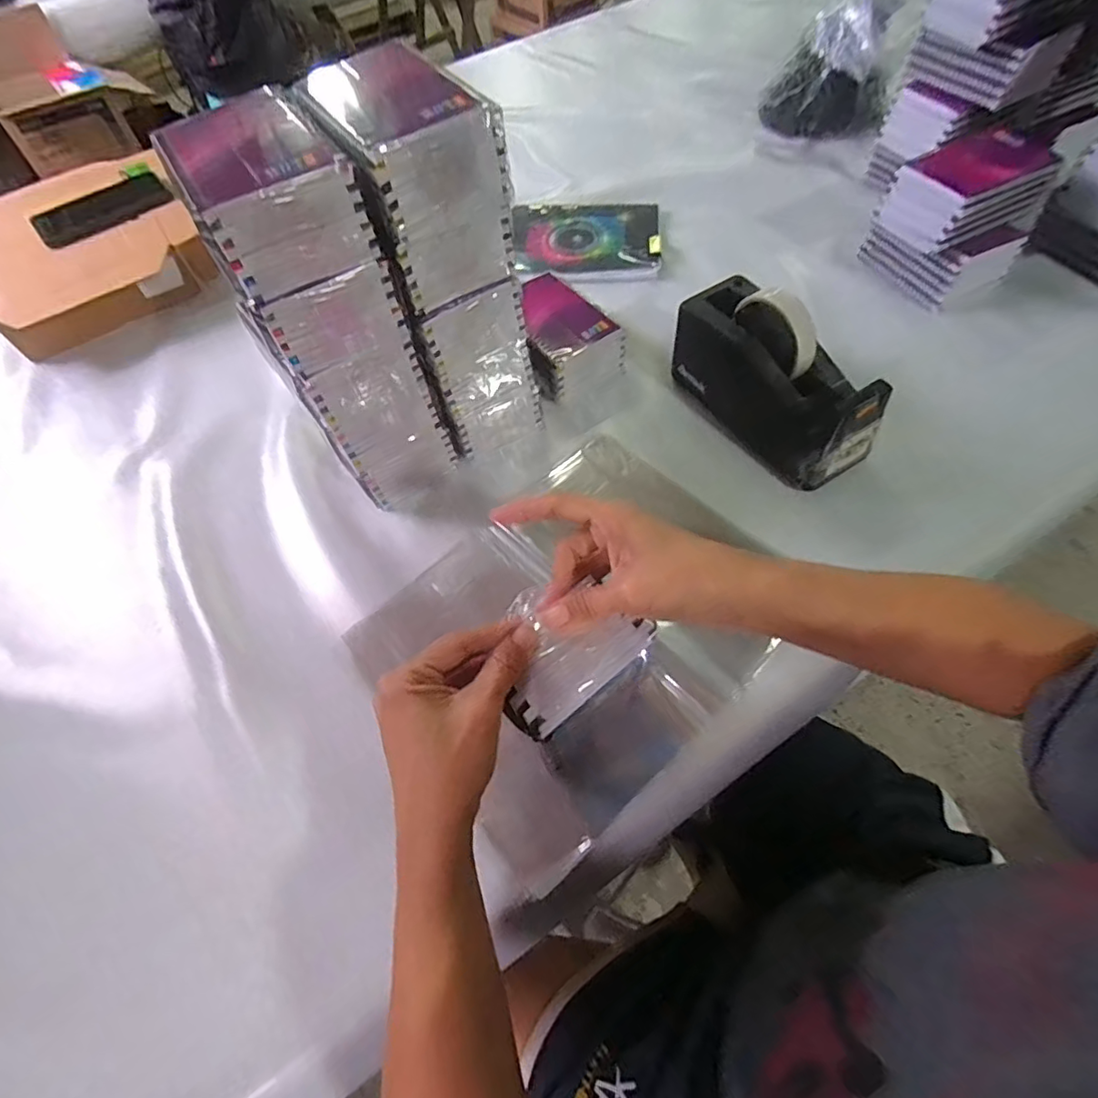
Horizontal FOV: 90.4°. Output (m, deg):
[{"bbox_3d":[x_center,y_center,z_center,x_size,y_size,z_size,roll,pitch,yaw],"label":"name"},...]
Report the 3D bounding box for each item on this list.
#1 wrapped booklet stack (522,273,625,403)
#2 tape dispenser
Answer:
[{"bbox_3d":[0.011,-0.232,0.598,0.094,0.064,0.123,-34,64,-14],"label":"wrapped booklet stack"},{"bbox_3d":[0.210,-0.161,0.511,0.079,0.119,0.205,-30,62,-11],"label":"tape dispenser"}]

